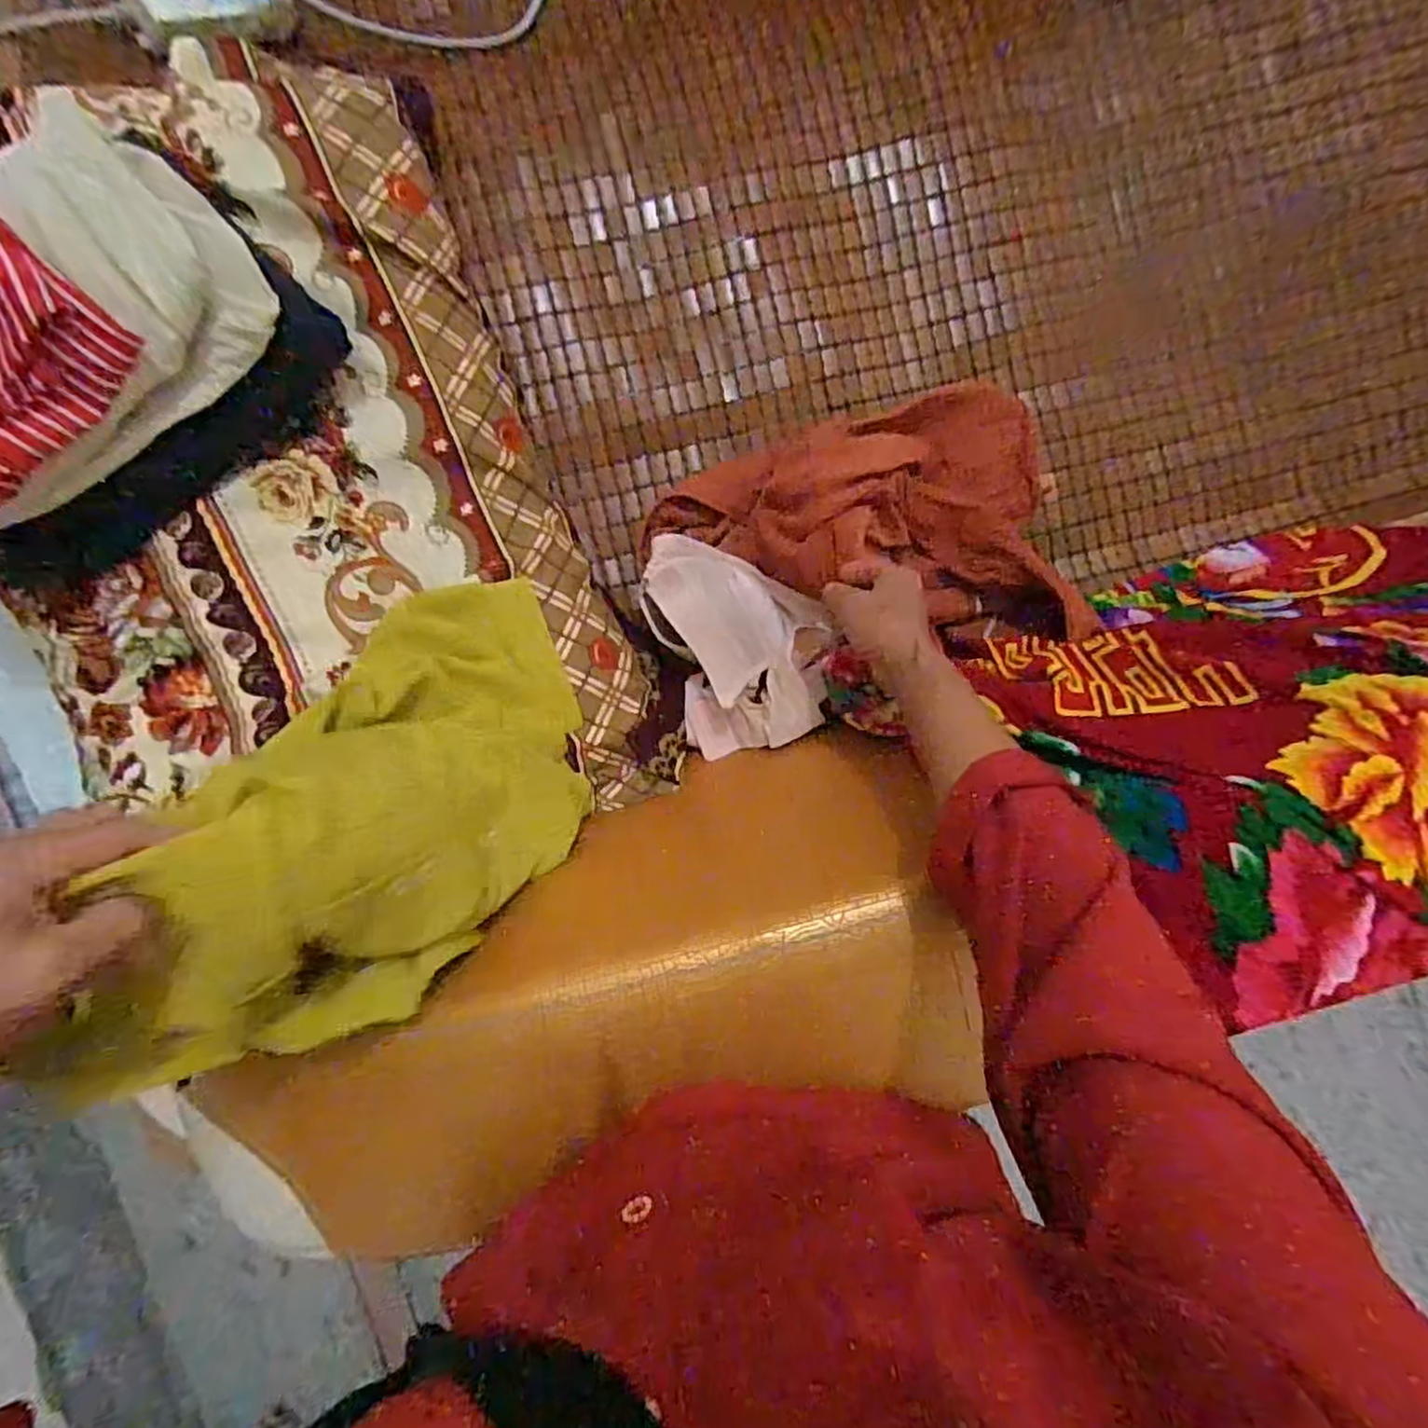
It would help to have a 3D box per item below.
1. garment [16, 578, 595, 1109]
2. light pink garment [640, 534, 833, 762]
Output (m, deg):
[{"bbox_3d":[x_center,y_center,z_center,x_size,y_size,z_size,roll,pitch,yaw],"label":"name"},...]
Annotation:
[{"bbox_3d":[-0.178,0.045,0.452,0.179,0.254,0.250,27,93,-5],"label":"garment"},{"bbox_3d":[0.024,-0.072,0.641,0.143,0.087,0.196,-19,93,-2],"label":"light pink garment"}]

